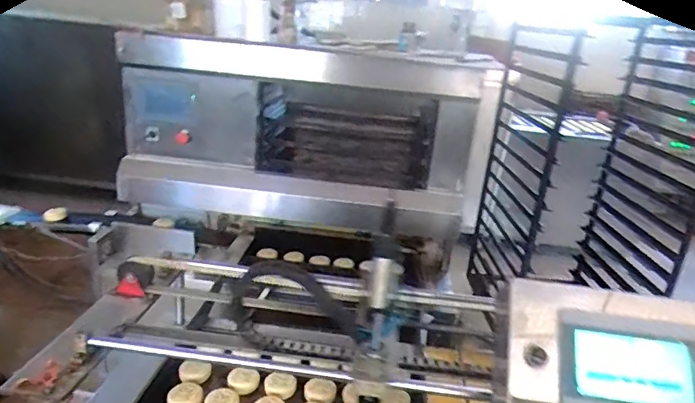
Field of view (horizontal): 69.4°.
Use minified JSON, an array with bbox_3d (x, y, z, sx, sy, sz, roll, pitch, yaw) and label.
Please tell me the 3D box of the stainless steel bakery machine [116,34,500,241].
[{"bbox_3d":[-0.192,-0.228,1.853,1.245,0.531,0.669,2,22,-9],"label":"stainless steel bakery machine"}]

